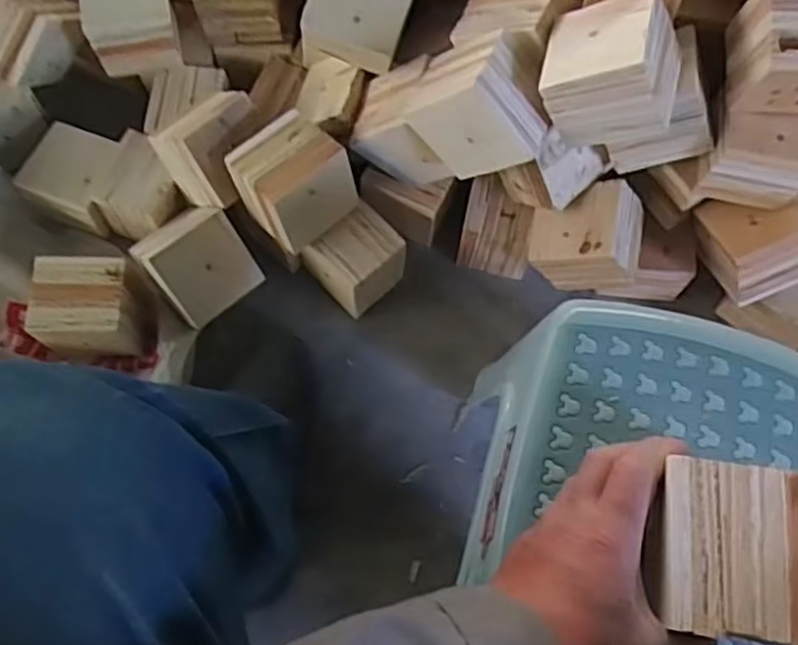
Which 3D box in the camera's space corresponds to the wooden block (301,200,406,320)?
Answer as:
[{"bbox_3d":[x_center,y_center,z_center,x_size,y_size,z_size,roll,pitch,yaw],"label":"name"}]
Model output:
[{"bbox_3d":[-0.046,-0.064,0.832,0.089,0.096,0.080,-37,75,-12],"label":"wooden block"}]

